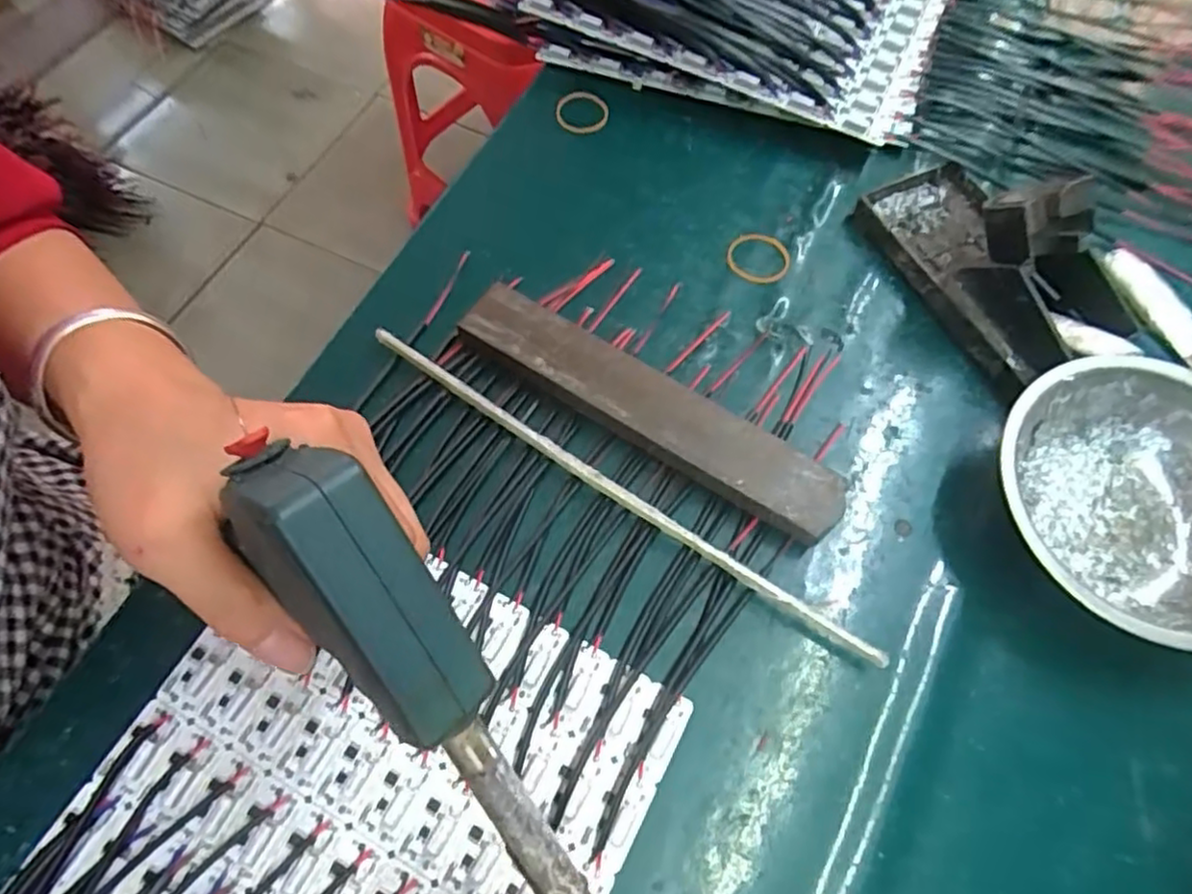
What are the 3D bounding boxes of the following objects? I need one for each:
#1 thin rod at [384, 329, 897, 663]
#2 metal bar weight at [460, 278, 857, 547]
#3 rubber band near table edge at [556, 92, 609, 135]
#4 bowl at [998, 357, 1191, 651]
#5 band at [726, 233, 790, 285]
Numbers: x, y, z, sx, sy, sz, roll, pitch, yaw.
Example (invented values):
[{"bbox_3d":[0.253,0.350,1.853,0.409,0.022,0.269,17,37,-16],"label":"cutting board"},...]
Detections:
[{"bbox_3d":[0.005,0.017,0.322,0.278,0.014,0.007,33,69,12],"label":"thin rod"},{"bbox_3d":[0.024,-0.018,0.336,0.199,0.020,0.035,31,69,12],"label":"metal bar weight"},{"bbox_3d":[-0.008,-0.214,0.439,0.032,0.005,0.031,1,66,-1],"label":"rubber band near table edge"},{"bbox_3d":[0.239,0.025,0.305,0.118,0.046,0.122,1,66,-1],"label":"bowl"},{"bbox_3d":[0.094,-0.110,0.396,0.035,0.005,0.036,1,66,-1],"label":"band"}]

